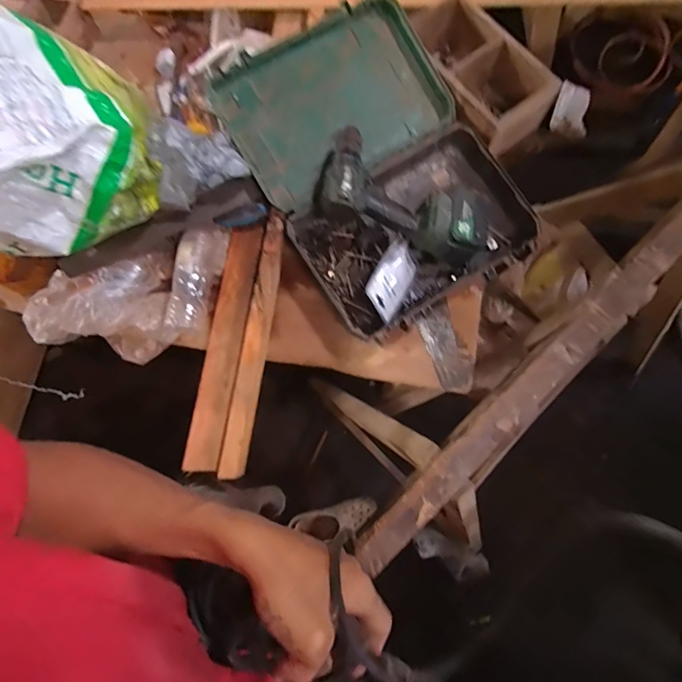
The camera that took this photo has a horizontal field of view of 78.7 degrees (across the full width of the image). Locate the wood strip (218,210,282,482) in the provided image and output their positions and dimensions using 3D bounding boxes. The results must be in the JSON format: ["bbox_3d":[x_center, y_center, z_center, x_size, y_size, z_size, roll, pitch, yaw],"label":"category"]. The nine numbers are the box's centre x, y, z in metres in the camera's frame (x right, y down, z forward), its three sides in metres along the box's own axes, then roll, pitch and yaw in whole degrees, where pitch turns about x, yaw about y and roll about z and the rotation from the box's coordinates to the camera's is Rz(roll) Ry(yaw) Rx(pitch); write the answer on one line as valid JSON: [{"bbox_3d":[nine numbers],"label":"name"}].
[{"bbox_3d":[-0.140,-0.006,0.680,0.043,0.029,0.435,7,76,2],"label":"wood strip"}]

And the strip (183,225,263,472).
[{"bbox_3d":[-0.188,0.002,0.681,0.063,0.016,0.400,6,76,2],"label":"strip"}]

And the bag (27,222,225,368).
[{"bbox_3d":[-0.335,-0.060,0.711,0.340,0.094,0.170,-24,77,-5],"label":"bag"}]

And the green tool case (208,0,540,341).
[{"bbox_3d":[0.063,-0.295,0.722,0.376,0.127,0.515,-31,78,-7],"label":"green tool case"}]

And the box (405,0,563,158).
[{"bbox_3d":[0.244,-0.493,0.779,0.166,0.098,0.287,-34,78,-7],"label":"box"}]

